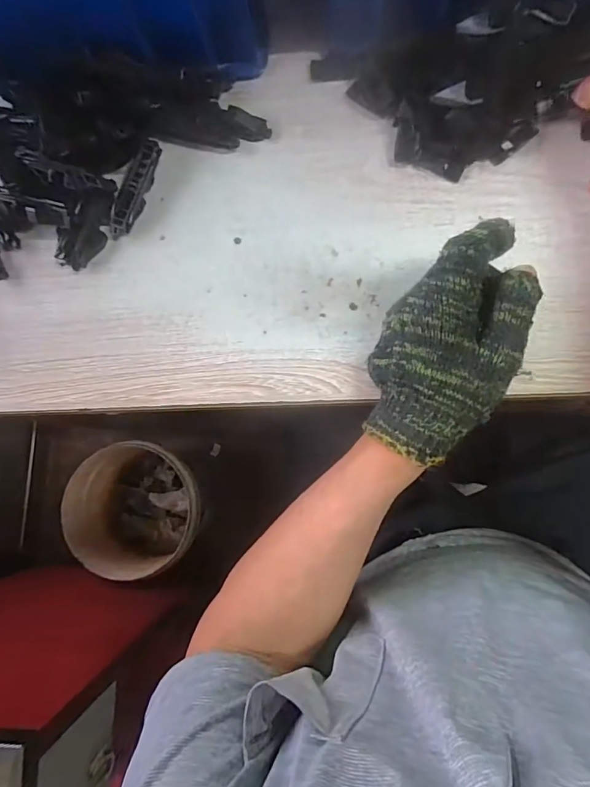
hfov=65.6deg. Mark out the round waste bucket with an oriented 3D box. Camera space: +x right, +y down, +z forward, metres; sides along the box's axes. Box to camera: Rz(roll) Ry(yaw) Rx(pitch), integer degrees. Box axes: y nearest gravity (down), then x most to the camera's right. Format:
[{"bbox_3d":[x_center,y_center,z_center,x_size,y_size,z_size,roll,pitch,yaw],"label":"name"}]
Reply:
[{"bbox_3d":[-0.311,0.231,0.964,0.252,0.222,0.239,-1,83,5],"label":"round waste bucket"}]

